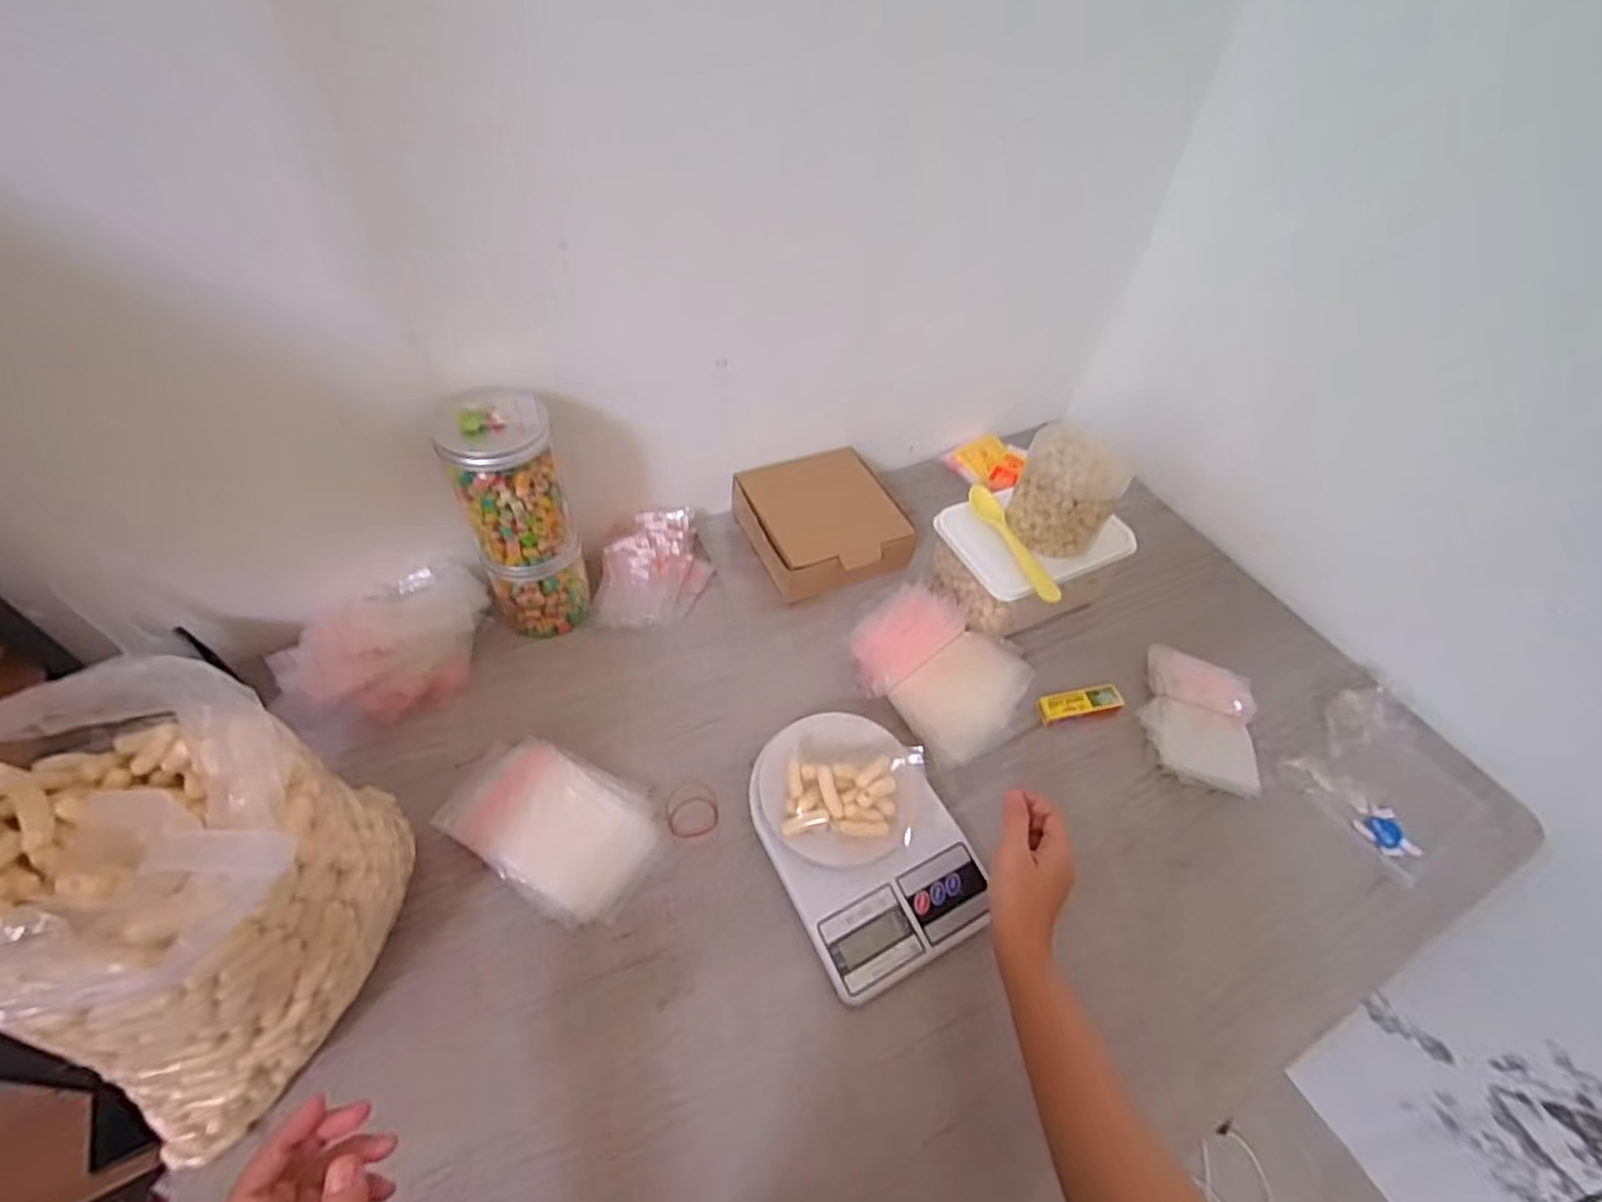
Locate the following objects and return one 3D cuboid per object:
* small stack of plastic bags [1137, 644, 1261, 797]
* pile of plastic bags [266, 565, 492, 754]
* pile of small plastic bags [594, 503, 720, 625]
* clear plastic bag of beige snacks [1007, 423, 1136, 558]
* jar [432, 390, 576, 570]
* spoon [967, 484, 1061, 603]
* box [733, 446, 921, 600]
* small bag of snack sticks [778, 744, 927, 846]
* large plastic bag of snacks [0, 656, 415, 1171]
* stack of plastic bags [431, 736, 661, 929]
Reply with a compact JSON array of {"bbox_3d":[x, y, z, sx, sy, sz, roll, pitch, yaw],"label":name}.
[{"bbox_3d":[0.392,0.117,0.678,0.107,0.027,0.132,17,52,8],"label":"small stack of plastic bags"},{"bbox_3d":[-0.384,0.039,0.651,0.133,0.060,0.190,37,57,22],"label":"pile of plastic bags"},{"bbox_3d":[-0.155,-0.039,0.742,0.101,0.052,0.157,19,52,9],"label":"pile of small plastic bags"},{"bbox_3d":[0.262,-0.112,0.681,0.094,0.104,0.085,29,54,16],"label":"clear plastic bag of beige snacks"},{"bbox_3d":[-0.251,-0.107,0.595,0.082,0.137,0.079,3,51,-4],"label":"jar"},{"bbox_3d":[0.212,-0.061,0.698,0.028,0.011,0.155,-12,53,-15],"label":"spoon"},{"bbox_3d":[0.026,-0.087,0.795,0.158,0.067,0.183,-20,56,-20],"label":"box"},{"bbox_3d":[0.043,0.160,0.574,0.108,0.046,0.071,7,51,0],"label":"small bag of snack sticks"},{"bbox_3d":[-0.359,0.171,0.407,0.188,0.271,0.185,-32,61,-27],"label":"large plastic bag of snacks"},{"bbox_3d":[-0.204,0.184,0.572,0.163,0.036,0.109,23,53,12],"label":"stack of plastic bags"}]

